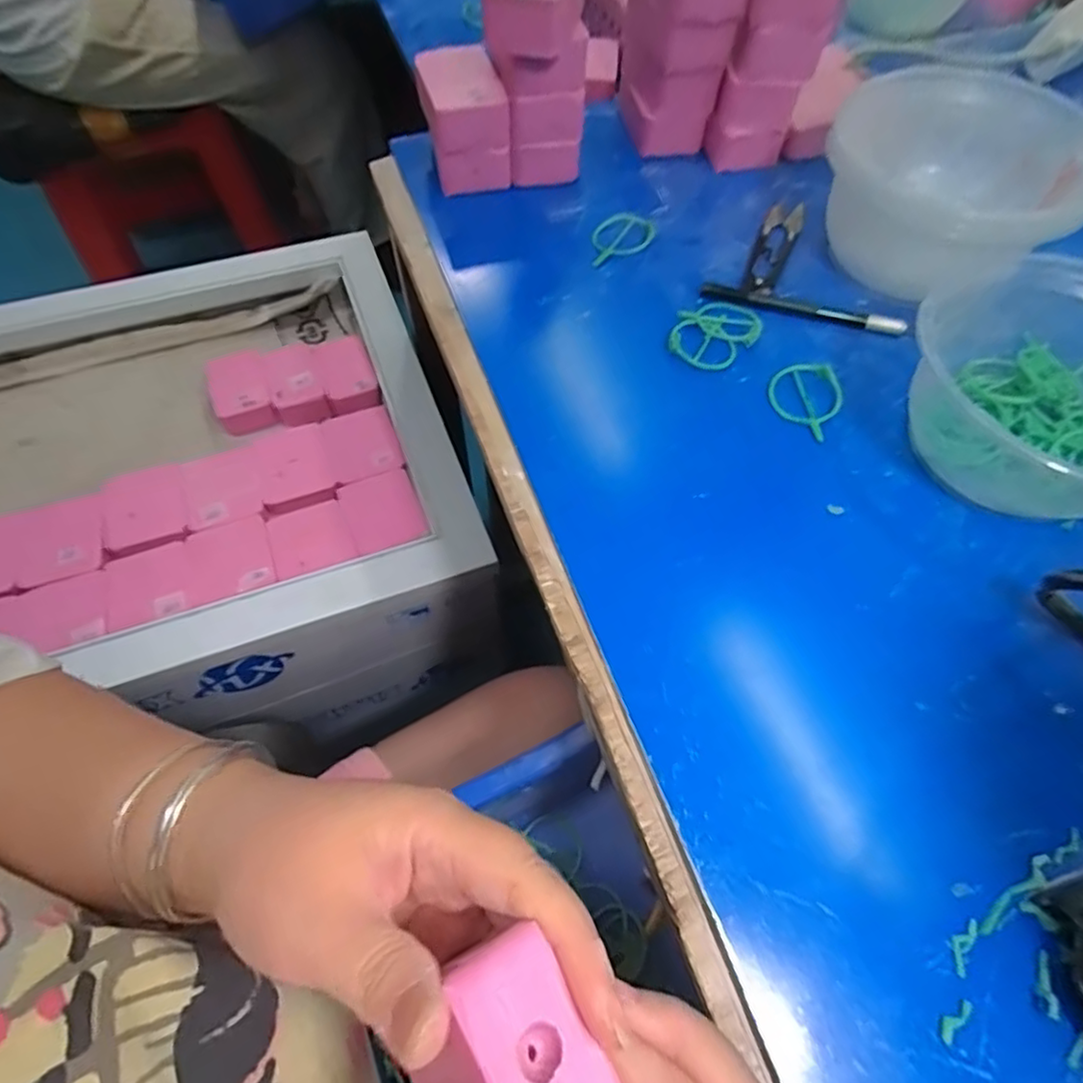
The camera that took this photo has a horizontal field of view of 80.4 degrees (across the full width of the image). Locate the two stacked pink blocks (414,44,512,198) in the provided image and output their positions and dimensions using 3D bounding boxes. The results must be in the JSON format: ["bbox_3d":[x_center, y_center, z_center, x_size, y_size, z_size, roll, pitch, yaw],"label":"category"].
[{"bbox_3d":[-0.051,-0.269,0.409,0.051,0.060,0.067,-12,61,-8],"label":"two stacked pink blocks"}]

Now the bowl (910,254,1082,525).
[{"bbox_3d":[0.240,-0.071,0.300,0.123,0.059,0.114,0,60,-1],"label":"bowl"}]

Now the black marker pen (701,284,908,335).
[{"bbox_3d":[0.149,-0.134,0.367,0.113,0.006,0.013,14,61,7],"label":"black marker pen"}]

